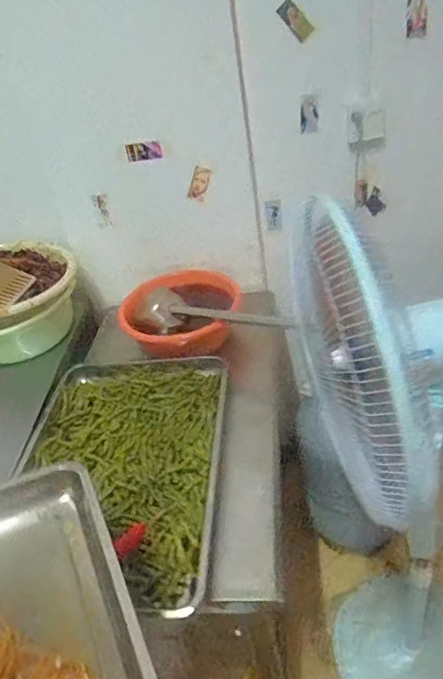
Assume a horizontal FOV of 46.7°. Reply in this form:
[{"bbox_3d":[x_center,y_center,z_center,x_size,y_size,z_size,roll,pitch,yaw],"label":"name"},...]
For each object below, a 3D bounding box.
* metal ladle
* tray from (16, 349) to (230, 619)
[{"bbox_3d":[-0.015,-0.052,1.206,0.372,0.085,0.052,9,40,19],"label":"metal ladle"},{"bbox_3d":[-0.202,0.231,0.992,0.396,0.031,0.571,-1,38,7],"label":"tray"}]

